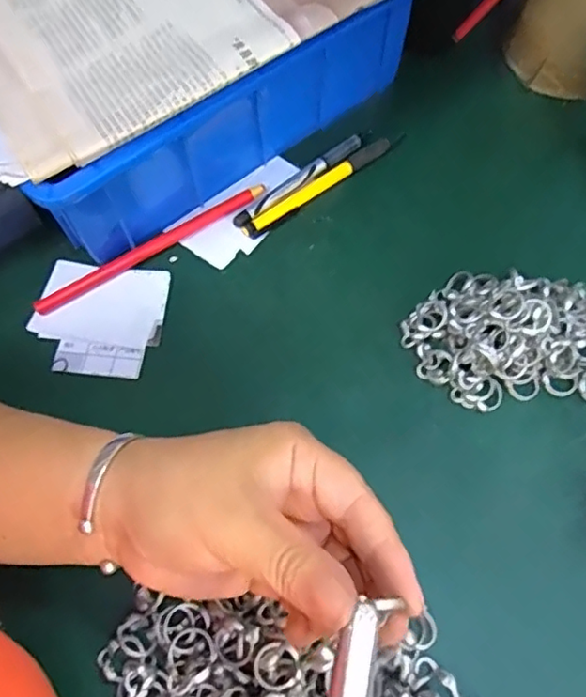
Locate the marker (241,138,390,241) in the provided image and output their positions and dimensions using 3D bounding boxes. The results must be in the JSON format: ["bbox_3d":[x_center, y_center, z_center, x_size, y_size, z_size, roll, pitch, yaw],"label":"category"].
[{"bbox_3d":[0.019,-0.112,0.402,0.124,0.010,0.012,-35,69,-15],"label":"marker"}]

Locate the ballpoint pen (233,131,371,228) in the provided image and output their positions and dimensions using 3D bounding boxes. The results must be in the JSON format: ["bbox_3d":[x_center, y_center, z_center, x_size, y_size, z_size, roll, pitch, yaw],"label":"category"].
[{"bbox_3d":[0.006,-0.118,0.405,0.115,0.012,0.012,-36,69,-15],"label":"ballpoint pen"}]

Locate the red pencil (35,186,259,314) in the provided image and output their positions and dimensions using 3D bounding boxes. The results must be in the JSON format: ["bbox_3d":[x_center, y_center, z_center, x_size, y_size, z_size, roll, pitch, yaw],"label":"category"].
[{"bbox_3d":[-0.093,-0.068,0.387,0.166,0.011,0.010,-30,68,-13],"label":"red pencil"}]

